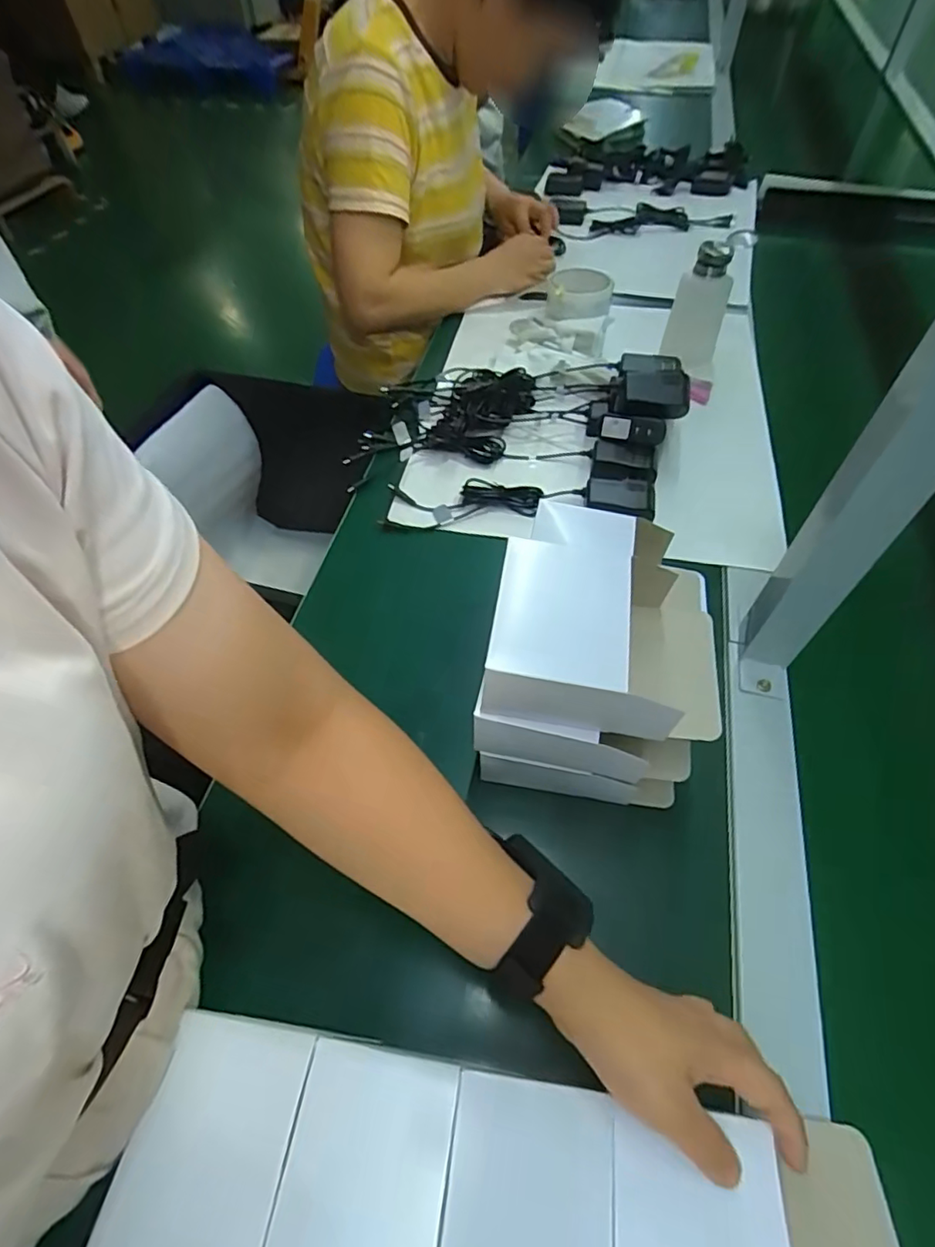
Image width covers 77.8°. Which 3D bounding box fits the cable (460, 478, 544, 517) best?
[{"bbox_3d":[0.036,-0.140,0.630,0.087,0.022,0.030,12,56,10],"label":"cable"}]

